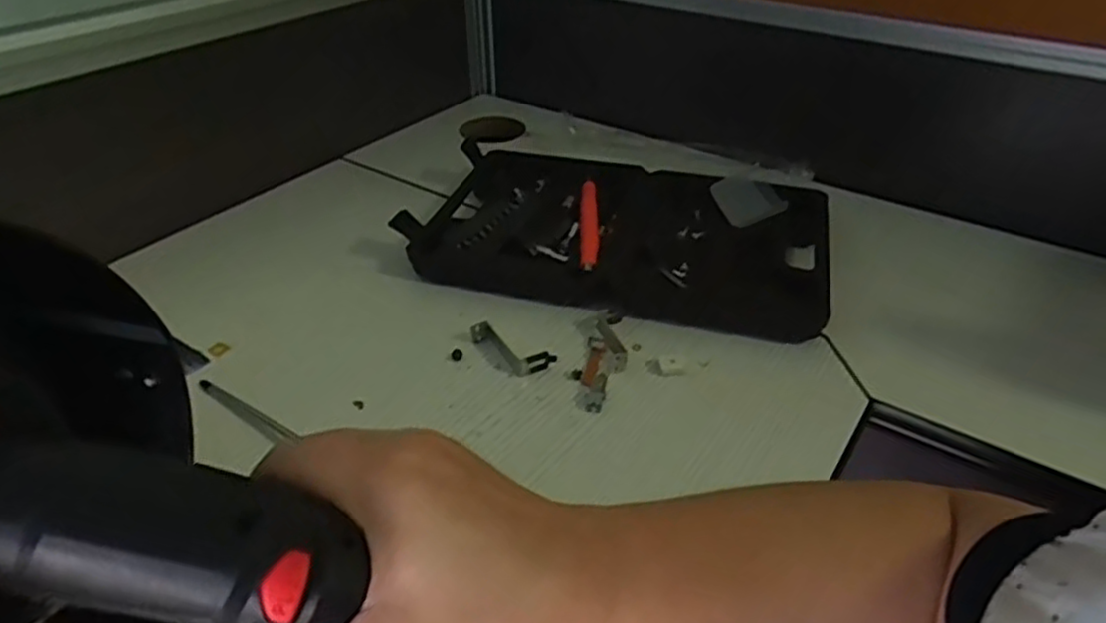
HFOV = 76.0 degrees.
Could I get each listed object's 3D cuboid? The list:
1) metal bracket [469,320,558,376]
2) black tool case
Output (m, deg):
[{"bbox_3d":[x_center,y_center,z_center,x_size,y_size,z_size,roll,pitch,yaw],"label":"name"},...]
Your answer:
[{"bbox_3d":[-0.030,0.025,0.517,0.064,0.017,0.025,31,47,34],"label":"metal bracket"},{"bbox_3d":[0.060,-0.071,0.628,0.350,0.036,0.218,13,39,16],"label":"black tool case"}]

